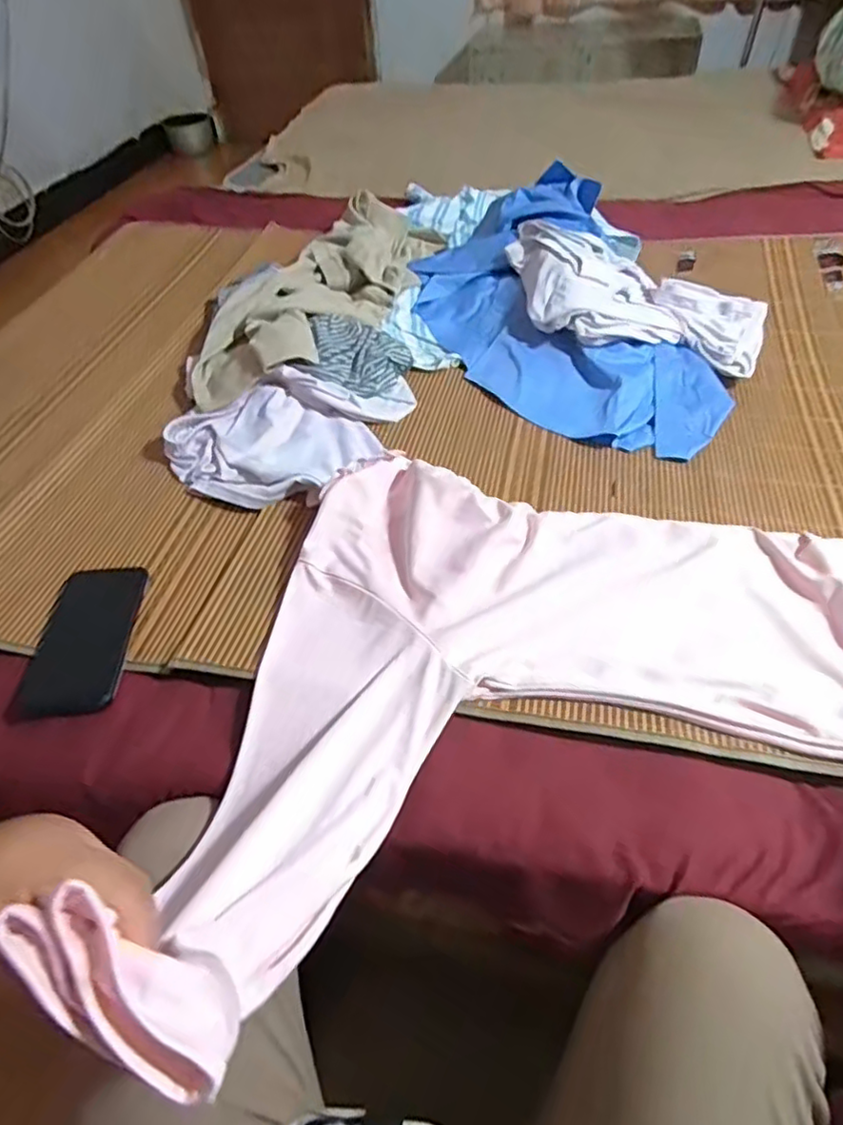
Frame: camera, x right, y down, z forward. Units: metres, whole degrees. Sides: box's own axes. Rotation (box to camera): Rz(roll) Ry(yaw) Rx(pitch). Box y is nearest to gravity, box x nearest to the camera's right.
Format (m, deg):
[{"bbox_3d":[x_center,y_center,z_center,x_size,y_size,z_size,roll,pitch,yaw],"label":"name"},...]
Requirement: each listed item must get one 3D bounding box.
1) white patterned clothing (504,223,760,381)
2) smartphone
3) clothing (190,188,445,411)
[{"bbox_3d":[0.304,-0.391,0.910,0.373,0.086,0.261,10,50,12],"label":"white patterned clothing"},{"bbox_3d":[-0.319,0.068,0.602,0.092,0.010,0.159,-2,49,2],"label":"smartphone"},{"bbox_3d":[-0.153,-0.439,0.991,0.230,0.067,0.605,18,53,19],"label":"clothing"}]

